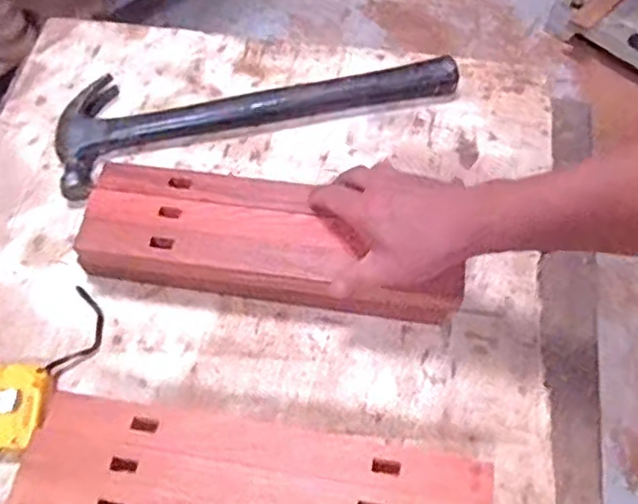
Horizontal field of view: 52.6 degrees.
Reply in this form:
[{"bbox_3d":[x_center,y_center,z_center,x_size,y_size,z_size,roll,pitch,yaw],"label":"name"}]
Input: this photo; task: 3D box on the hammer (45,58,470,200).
[{"bbox_3d":[-0.069,-0.166,0.673,0.403,0.035,0.121,-18,64,-7],"label":"hammer"}]

